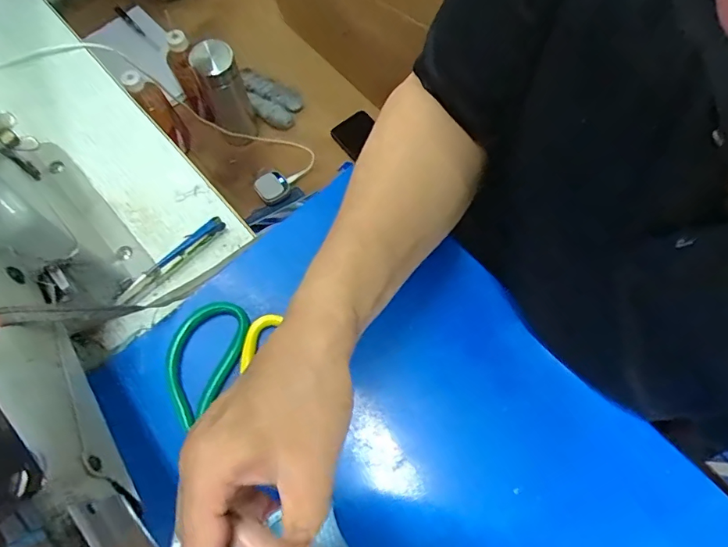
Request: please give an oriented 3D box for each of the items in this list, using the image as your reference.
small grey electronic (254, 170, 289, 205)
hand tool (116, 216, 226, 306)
[{"bbox_3d":[-0.169,-0.159,0.876,0.057,0.016,0.051,-37,106,-20],"label":"small grey electronic"},{"bbox_3d":[-0.166,-0.012,0.414,0.107,0.029,0.009,-43,76,-14],"label":"hand tool"}]

